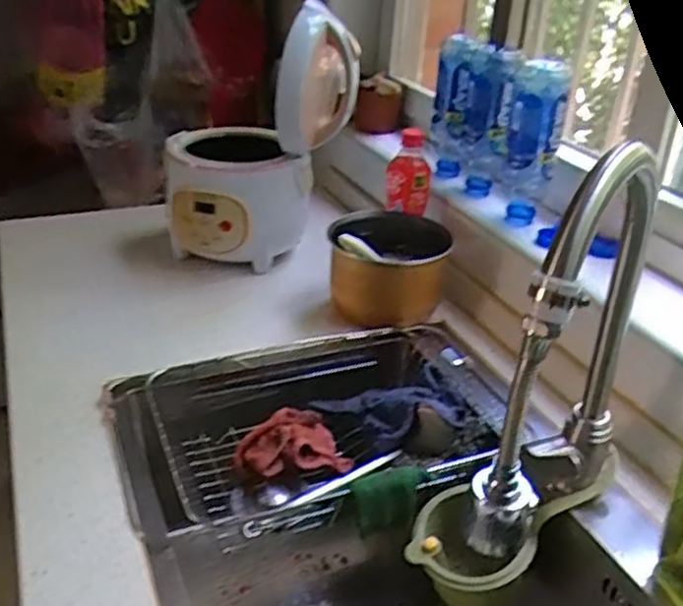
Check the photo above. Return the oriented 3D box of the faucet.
[{"bbox_3d":[0.167,0.057,0.566,0.054,0.347,0.216,19,33,25],"label":"faucet"}]

